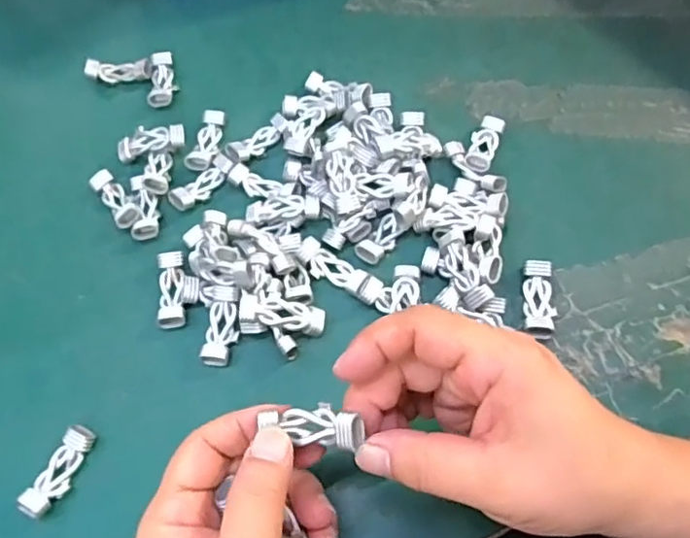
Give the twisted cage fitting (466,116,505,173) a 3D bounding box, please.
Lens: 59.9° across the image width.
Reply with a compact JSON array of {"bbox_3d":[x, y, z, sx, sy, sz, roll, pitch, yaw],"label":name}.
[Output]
[{"bbox_3d":[0.084,-0.075,0.364,0.016,0.010,0.046,18,54,12],"label":"twisted cage fitting"}]

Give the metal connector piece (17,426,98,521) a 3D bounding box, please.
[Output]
[{"bbox_3d":[-0.142,0.100,0.299,0.015,0.016,0.045,20,67,13],"label":"metal connector piece"}]

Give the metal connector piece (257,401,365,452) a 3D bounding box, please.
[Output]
[{"bbox_3d":[-0.012,0.062,0.240,0.039,0.014,0.016,1,63,24],"label":"metal connector piece"}]

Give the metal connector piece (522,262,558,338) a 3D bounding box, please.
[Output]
[{"bbox_3d":[0.105,0.017,0.323,0.016,0.009,0.043,5,65,6],"label":"metal connector piece"}]

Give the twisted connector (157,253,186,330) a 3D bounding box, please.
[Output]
[{"bbox_3d":[-0.098,0.011,0.337,0.015,0.008,0.044,-8,64,0],"label":"twisted connector"}]

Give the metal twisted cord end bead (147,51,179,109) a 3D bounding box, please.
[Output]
[{"bbox_3d":[-0.124,-0.129,0.411,0.018,0.011,0.043,-4,64,2],"label":"metal twisted cord end bead"}]

